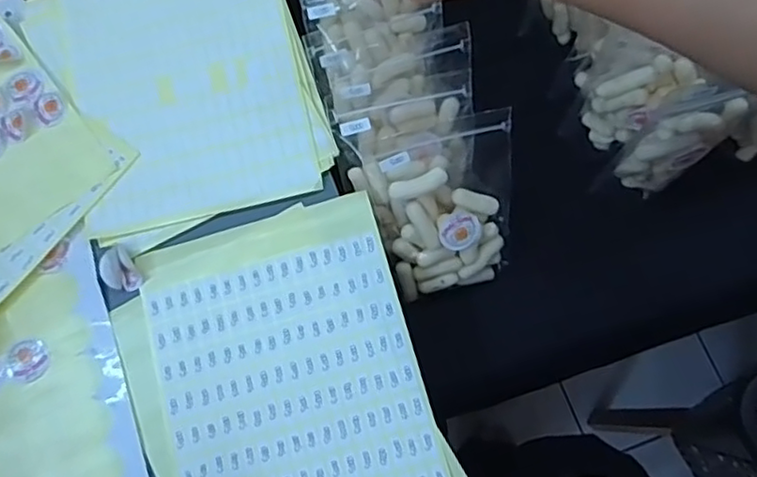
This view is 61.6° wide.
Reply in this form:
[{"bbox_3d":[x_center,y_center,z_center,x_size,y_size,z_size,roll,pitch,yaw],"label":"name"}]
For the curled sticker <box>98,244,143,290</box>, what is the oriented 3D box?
[{"bbox_3d":[-0.172,0.022,0.421,0.022,0.011,0.029,-34,76,-8],"label":"curled sticker"}]

